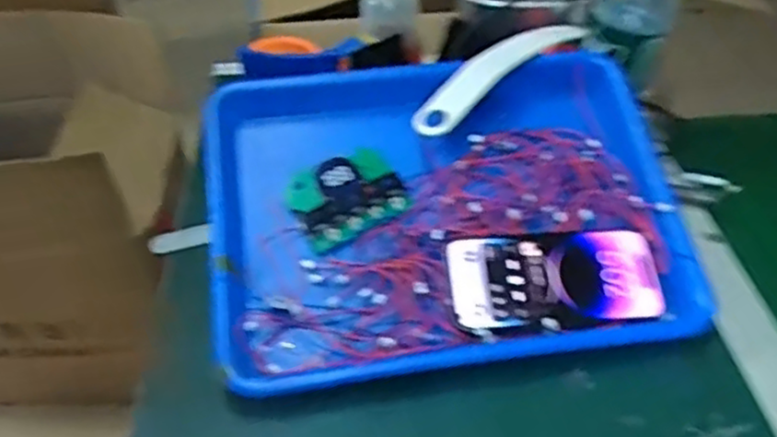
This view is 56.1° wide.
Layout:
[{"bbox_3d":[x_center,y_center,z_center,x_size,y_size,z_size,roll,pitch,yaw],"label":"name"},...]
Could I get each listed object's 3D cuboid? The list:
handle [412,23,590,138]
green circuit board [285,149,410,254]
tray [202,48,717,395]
[{"bbox_3d":[0.102,-0.127,0.609,0.034,0.030,0.217,31,50,32],"label":"handle"},{"bbox_3d":[-0.032,-0.017,0.548,0.080,0.010,0.069,-27,65,-13],"label":"green circuit board"},{"bbox_3d":[0.039,-0.009,0.535,0.337,0.036,0.249,-9,60,-5],"label":"tray"}]

